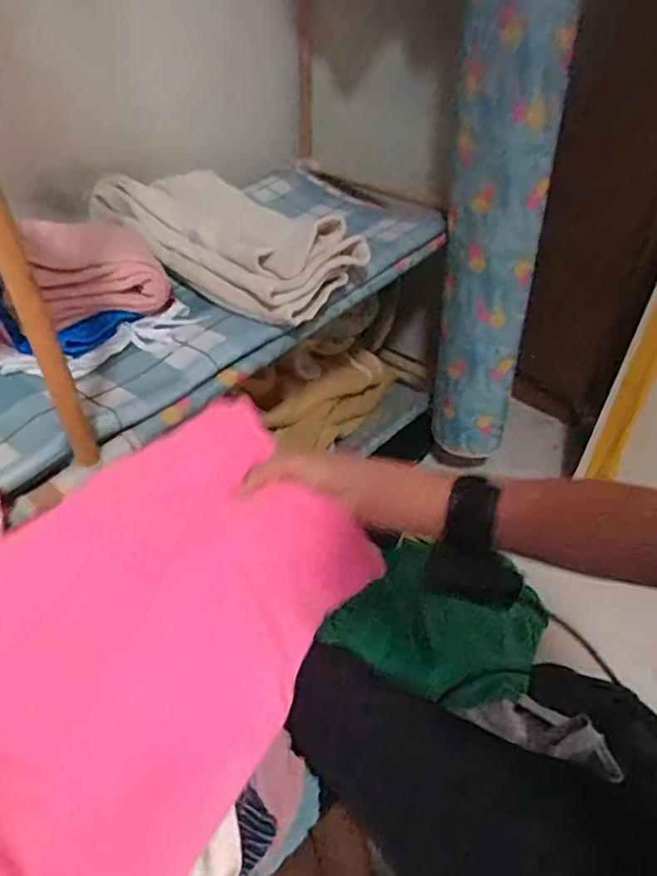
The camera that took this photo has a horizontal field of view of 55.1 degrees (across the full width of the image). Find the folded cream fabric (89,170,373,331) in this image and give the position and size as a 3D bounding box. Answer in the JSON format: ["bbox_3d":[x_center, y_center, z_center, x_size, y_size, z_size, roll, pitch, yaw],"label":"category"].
[{"bbox_3d":[-0.160,-0.303,0.939,0.408,0.082,0.192,28,50,27],"label":"folded cream fabric"}]

